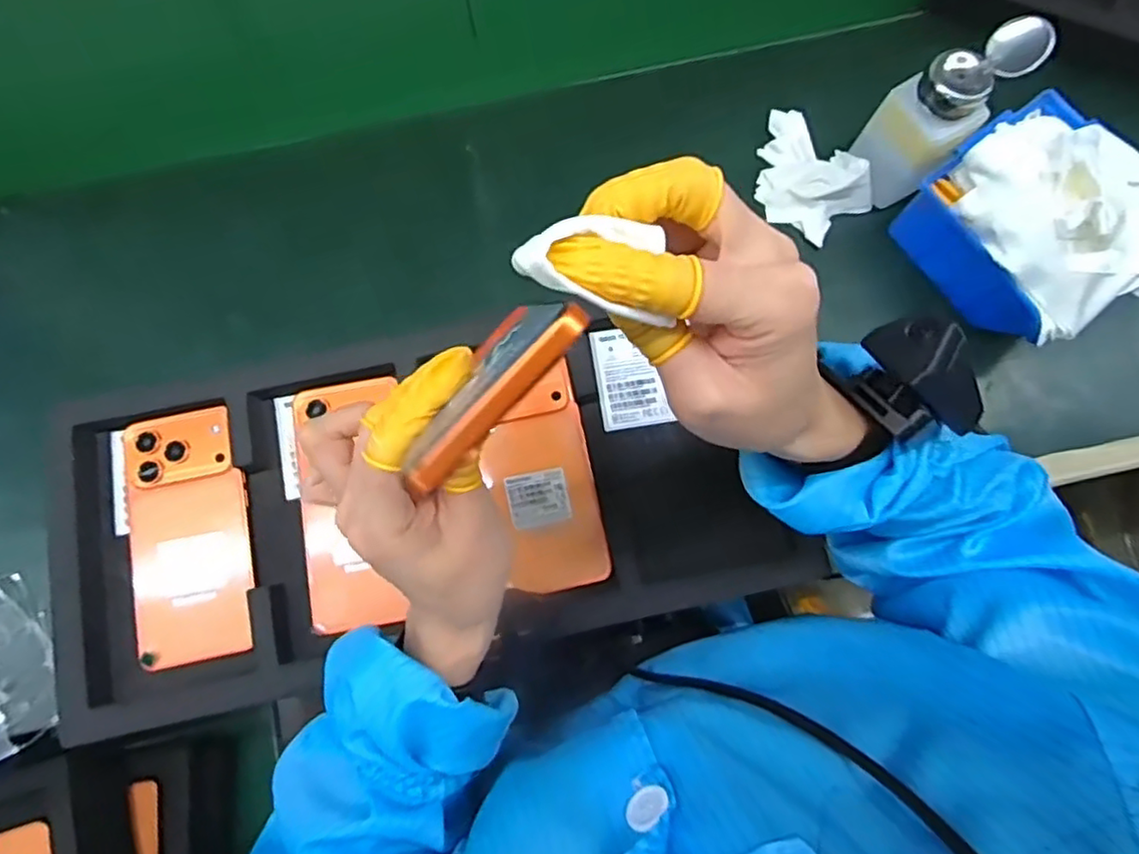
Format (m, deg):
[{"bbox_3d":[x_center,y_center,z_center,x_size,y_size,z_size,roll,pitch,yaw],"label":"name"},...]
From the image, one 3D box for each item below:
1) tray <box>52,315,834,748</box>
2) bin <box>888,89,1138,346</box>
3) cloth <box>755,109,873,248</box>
[{"bbox_3d":[-0.097,0.039,0.431,0.463,0.020,0.225,-12,77,-1],"label":"tray"},{"bbox_3d":[0.321,-0.138,0.446,0.122,0.091,0.142,-32,78,-6],"label":"bin"},{"bbox_3d":[0.172,-0.190,0.483,0.066,0.029,0.098,-36,78,-7],"label":"cloth"}]

